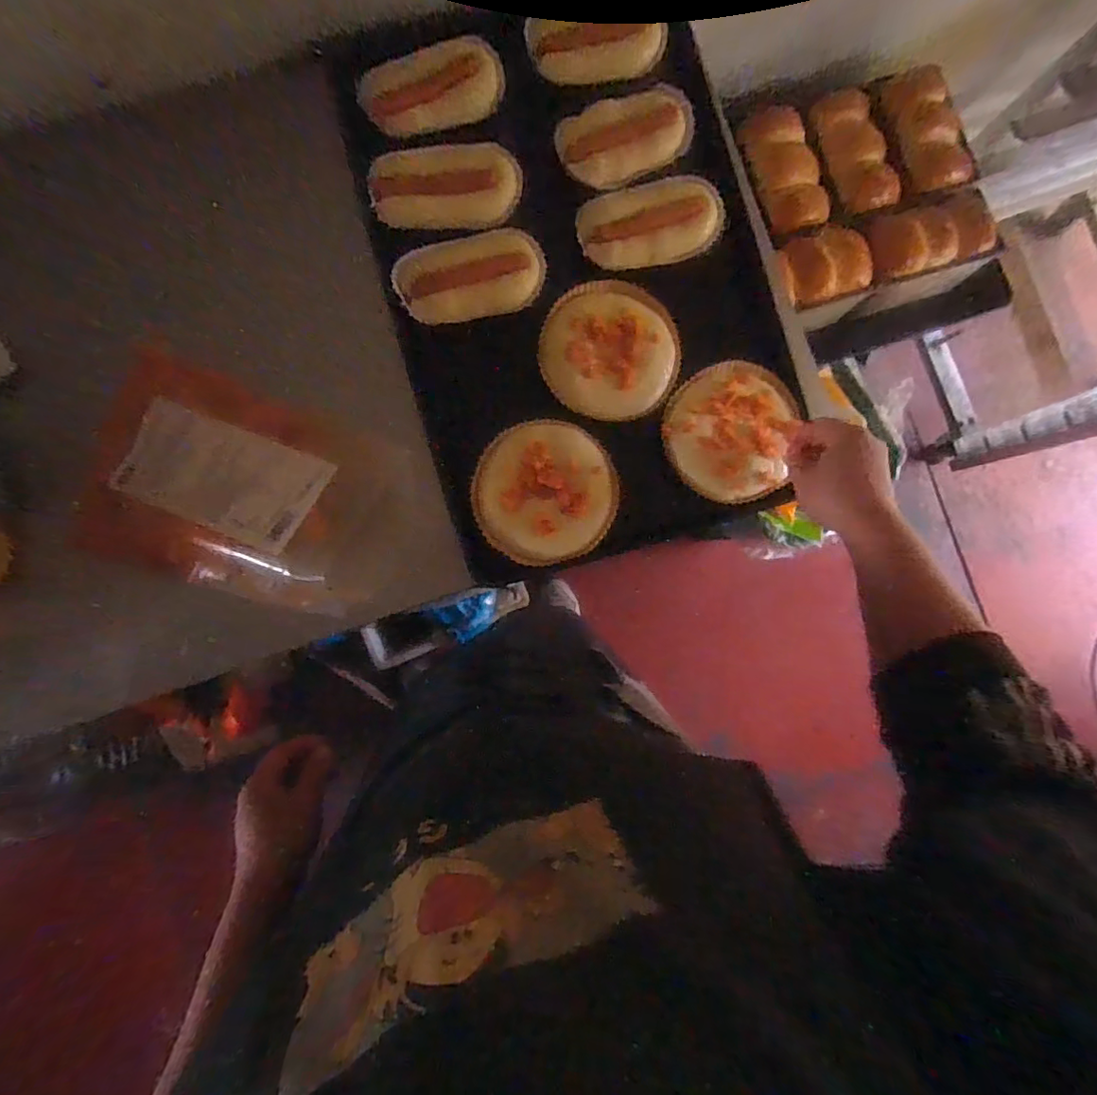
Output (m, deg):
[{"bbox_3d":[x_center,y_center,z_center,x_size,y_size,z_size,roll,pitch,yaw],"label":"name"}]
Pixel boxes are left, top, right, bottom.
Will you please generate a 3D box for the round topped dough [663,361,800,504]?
[{"bbox_3d":[0.195,-0.130,0.592,0.134,0.020,0.151,13,86,-6],"label":"round topped dough"}]

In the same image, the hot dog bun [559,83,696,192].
[{"bbox_3d":[0.088,-0.447,0.596,0.161,0.030,0.077,-27,90,-5],"label":"hot dog bun"}]

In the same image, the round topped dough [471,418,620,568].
[{"bbox_3d":[-0.003,-0.059,0.574,0.148,0.017,0.150,0,88,-4],"label":"round topped dough"}]

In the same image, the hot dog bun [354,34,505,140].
[{"bbox_3d":[-0.125,-0.495,0.591,0.152,0.040,0.065,-15,89,-7],"label":"hot dog bun"}]

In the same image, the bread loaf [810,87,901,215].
[{"bbox_3d":[0.477,-0.613,0.848,0.080,0.043,0.185,-17,89,-5],"label":"bread loaf"}]

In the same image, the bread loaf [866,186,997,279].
[{"bbox_3d":[0.589,-0.486,0.861,0.187,0.067,0.106,-17,89,-5],"label":"bread loaf"}]

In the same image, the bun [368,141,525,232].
[{"bbox_3d":[-0.107,-0.383,0.579,0.155,0.033,0.067,-11,89,-5],"label":"bun"}]

